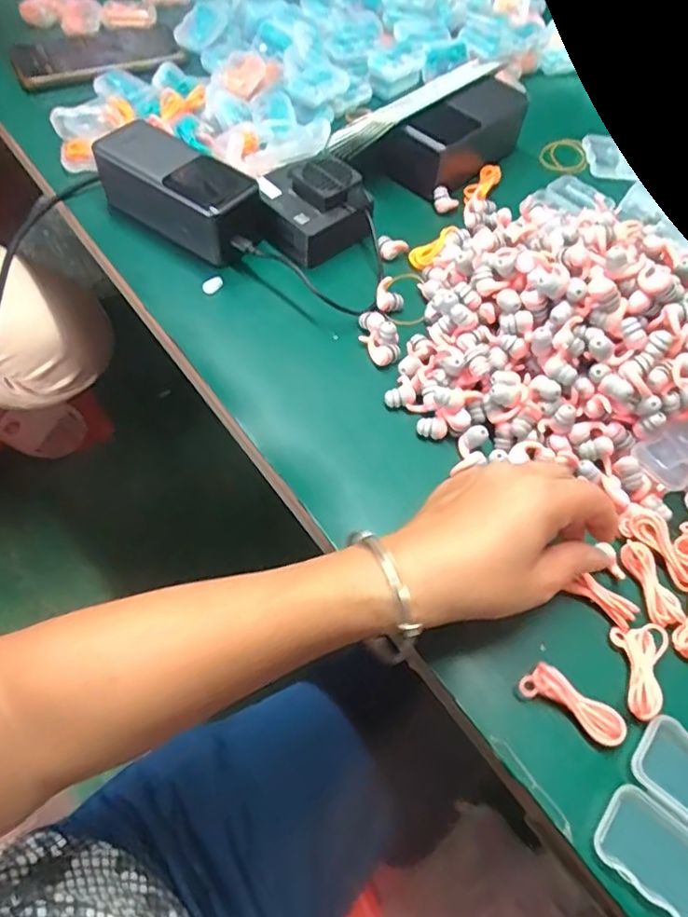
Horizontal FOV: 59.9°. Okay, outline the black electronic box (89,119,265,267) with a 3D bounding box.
[{"bbox_3d":[-0.124,-0.201,0.462,0.128,0.056,0.055,31,60,14],"label":"black electronic box"}]

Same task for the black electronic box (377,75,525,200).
[{"bbox_3d":[0.098,-0.275,0.516,0.142,0.047,0.050,-38,68,-25],"label":"black electronic box"}]

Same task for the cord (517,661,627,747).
[{"bbox_3d":[0.114,0.122,0.299,0.052,0.008,0.019,29,60,14],"label":"cord"}]

